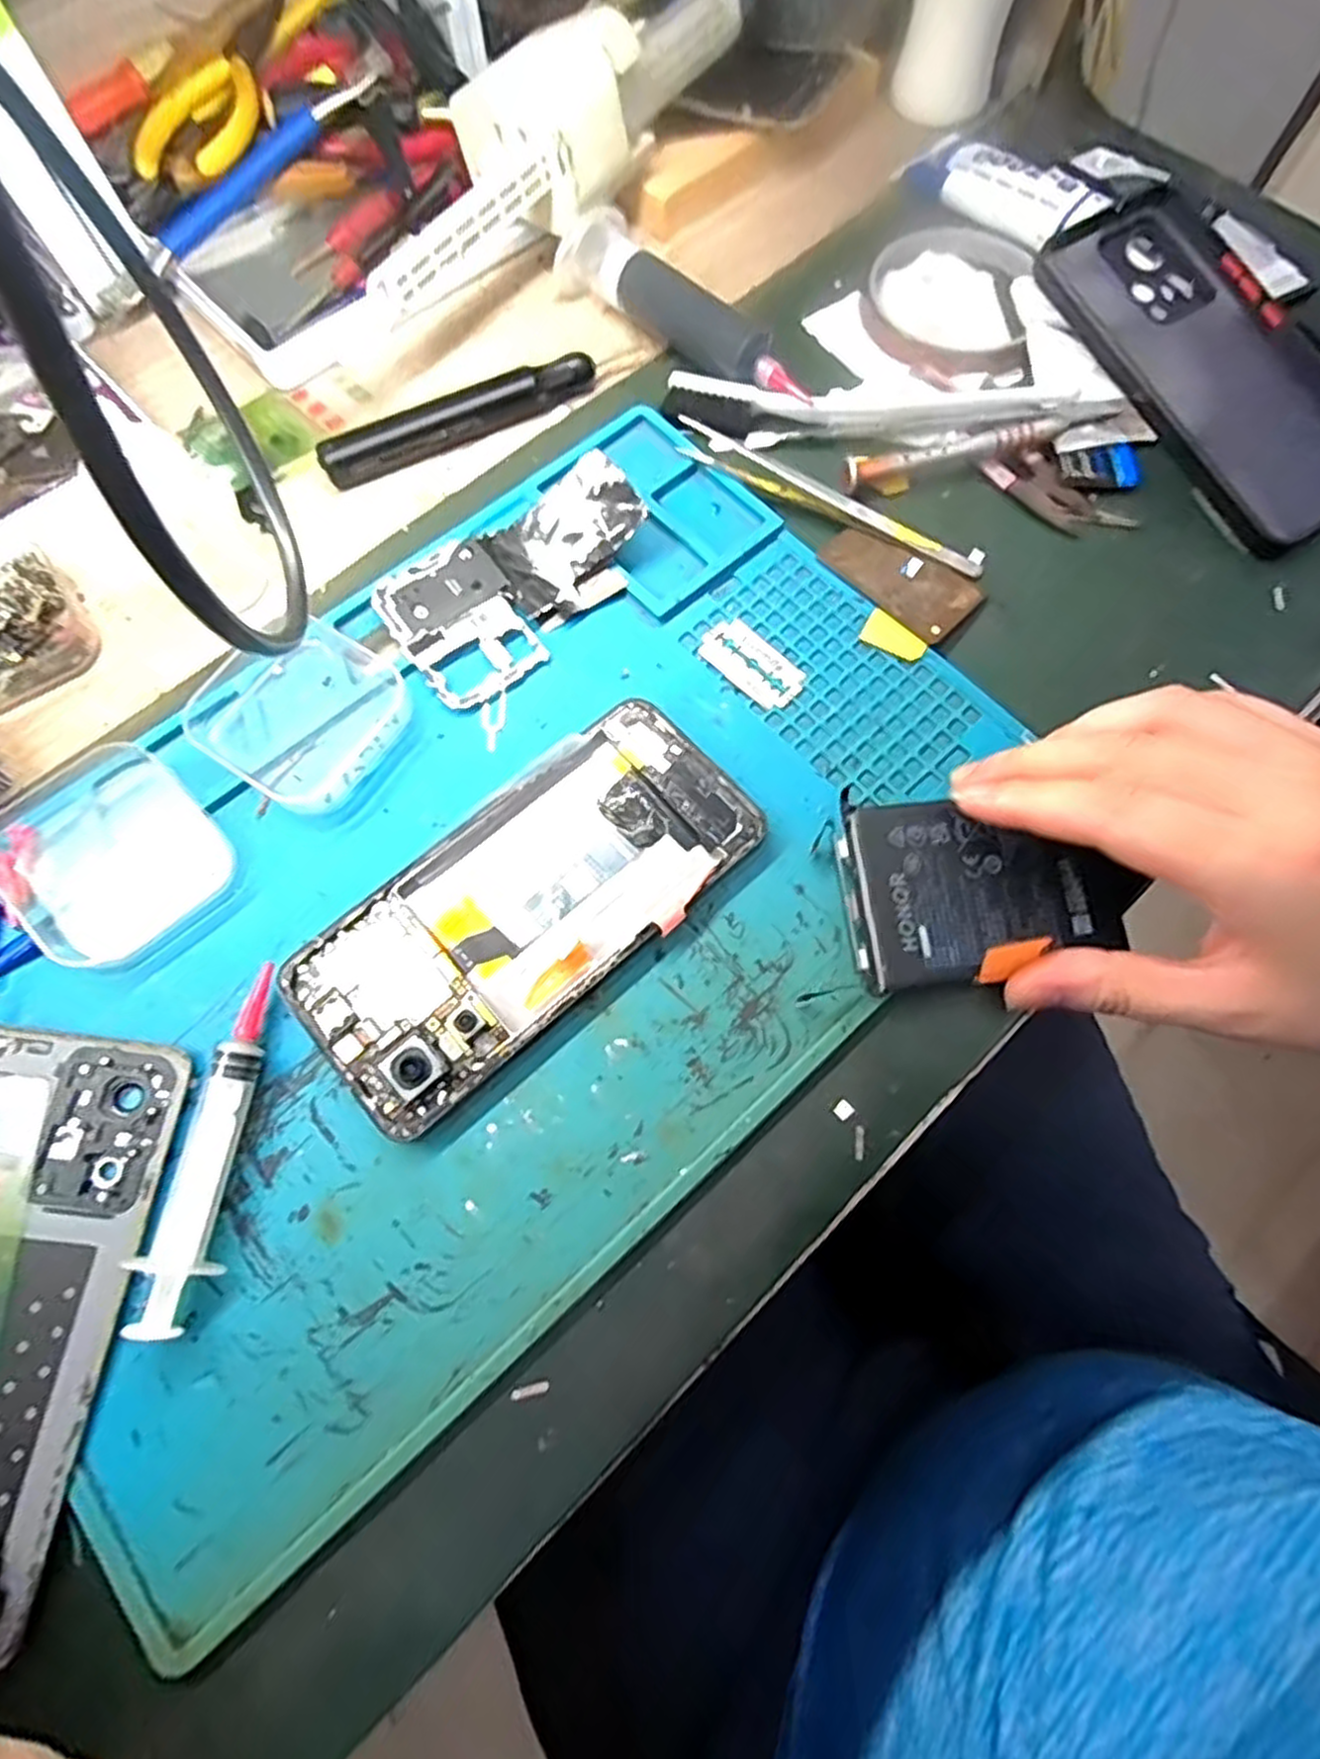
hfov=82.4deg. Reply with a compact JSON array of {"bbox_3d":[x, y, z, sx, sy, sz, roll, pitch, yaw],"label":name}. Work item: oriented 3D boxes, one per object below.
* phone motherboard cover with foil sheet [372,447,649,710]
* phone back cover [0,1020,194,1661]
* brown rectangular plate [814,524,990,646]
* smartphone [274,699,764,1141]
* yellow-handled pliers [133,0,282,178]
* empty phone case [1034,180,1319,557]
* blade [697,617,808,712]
[{"bbox_3d":[-0.053,-0.117,0.292,0.105,0.011,0.062,-37,84,-4],"label":"phone motherboard cover with foil sheet"},{"bbox_3d":[-0.188,0.121,0.212,0.064,0.008,0.153,8,72,-5],"label":"phone back cover"},{"bbox_3d":[0.096,-0.122,0.301,0.061,0.004,0.035,43,77,12],"label":"brown rectangular plate"},{"bbox_3d":[-0.044,0.008,0.255,0.158,0.009,0.073,-41,77,-12],"label":"smartphone"},{"bbox_3d":[-0.201,-0.378,0.356,0.038,0.015,0.130,14,73,4],"label":"yellow-handled pliers"},{"bbox_3d":[0.235,-0.219,0.321,0.082,0.012,0.165,-32,83,-9],"label":"empty phone case"},{"bbox_3d":[0.036,-0.084,0.289,0.043,0.004,0.023,43,77,12],"label":"blade"}]

